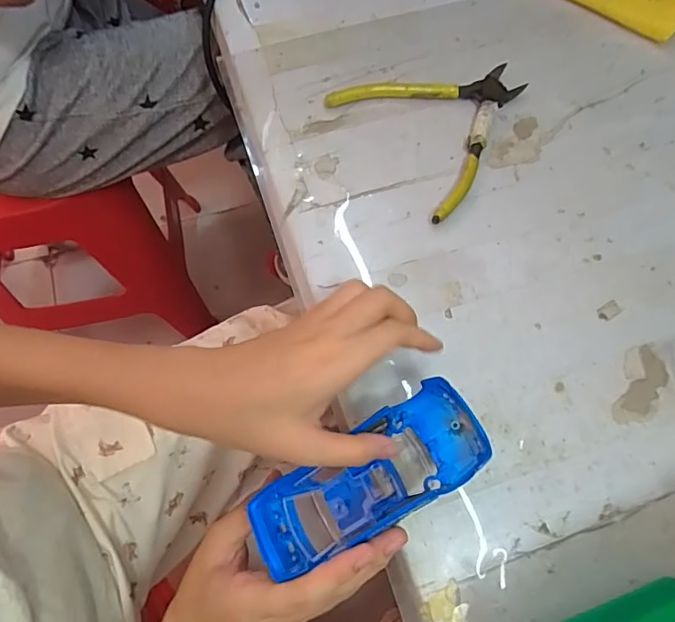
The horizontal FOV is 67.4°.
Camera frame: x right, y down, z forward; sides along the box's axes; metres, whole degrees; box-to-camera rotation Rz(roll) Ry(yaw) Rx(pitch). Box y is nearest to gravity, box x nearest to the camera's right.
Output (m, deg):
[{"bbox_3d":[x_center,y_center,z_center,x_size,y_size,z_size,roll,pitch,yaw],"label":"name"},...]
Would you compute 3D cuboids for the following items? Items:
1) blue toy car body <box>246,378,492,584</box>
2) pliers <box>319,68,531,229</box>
[{"bbox_3d":[0.020,0.094,0.283,0.130,0.044,0.052,-34,70,4],"label":"blue toy car body"},{"bbox_3d":[0.086,-0.149,0.389,0.135,0.012,0.131,-34,71,-15],"label":"pliers"}]

